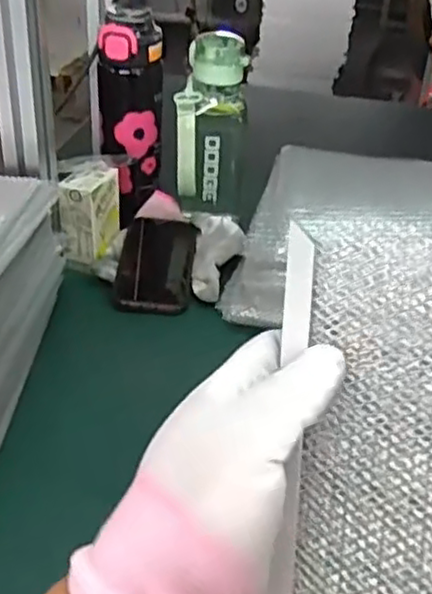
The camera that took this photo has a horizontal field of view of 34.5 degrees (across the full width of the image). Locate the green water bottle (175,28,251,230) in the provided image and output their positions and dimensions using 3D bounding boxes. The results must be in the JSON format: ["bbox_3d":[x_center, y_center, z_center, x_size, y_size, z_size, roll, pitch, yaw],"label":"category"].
[{"bbox_3d":[-0.004,-0.197,0.827,0.081,0.200,0.066,7,35,5],"label":"green water bottle"}]

